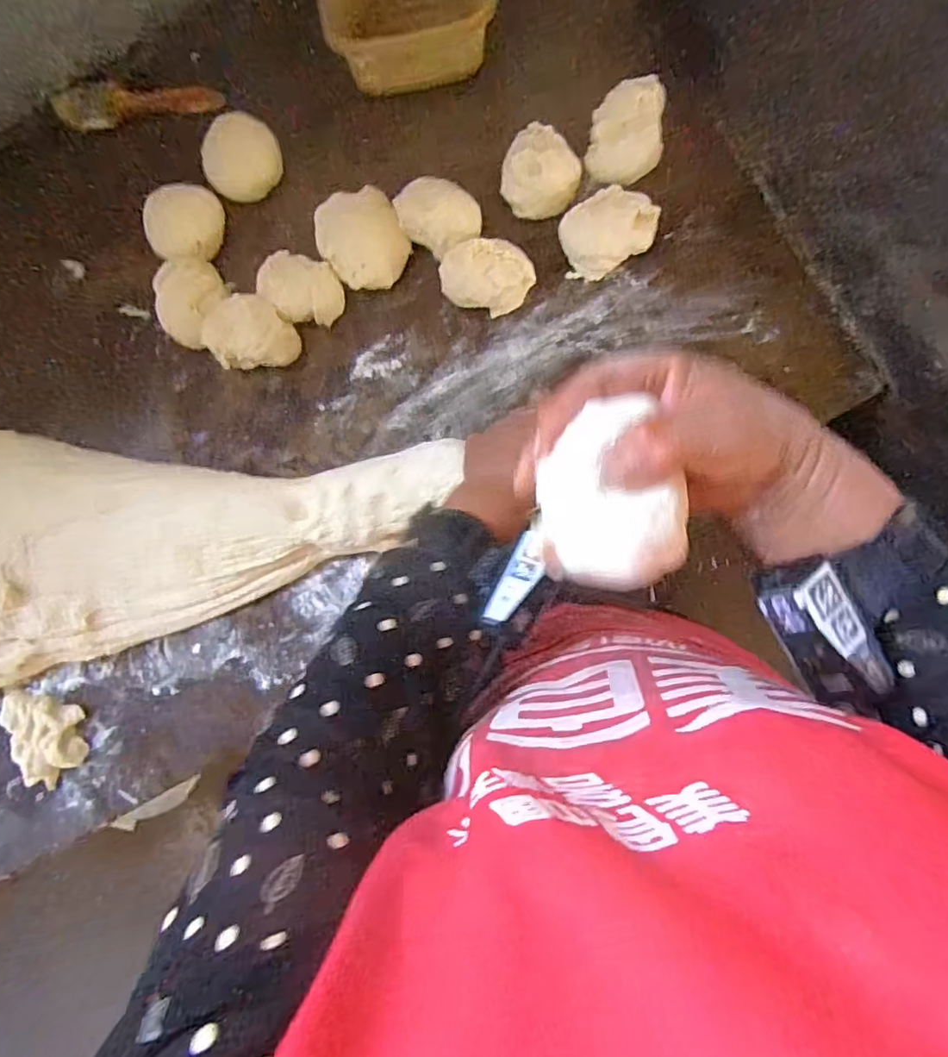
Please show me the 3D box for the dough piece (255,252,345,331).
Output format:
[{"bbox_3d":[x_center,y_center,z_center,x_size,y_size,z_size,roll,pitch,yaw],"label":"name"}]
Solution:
[{"bbox_3d":[-0.167,-0.230,0.541,0.077,0.032,0.062,37,90,5],"label":"dough piece"}]

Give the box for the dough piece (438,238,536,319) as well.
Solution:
[{"bbox_3d":[0.012,-0.234,0.525,0.085,0.044,0.059,-7,86,4],"label":"dough piece"}]

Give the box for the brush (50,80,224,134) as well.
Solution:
[{"bbox_3d":[-0.360,-0.459,0.608,0.162,0.013,0.039,-17,120,-16],"label":"brush"}]

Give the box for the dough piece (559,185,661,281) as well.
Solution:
[{"bbox_3d":[0.125,-0.280,0.525,0.088,0.027,0.066,-24,85,2],"label":"dough piece"}]

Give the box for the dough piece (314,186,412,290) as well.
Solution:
[{"bbox_3d":[-0.106,-0.275,0.537,0.076,0.033,0.086,-24,85,2],"label":"dough piece"}]

